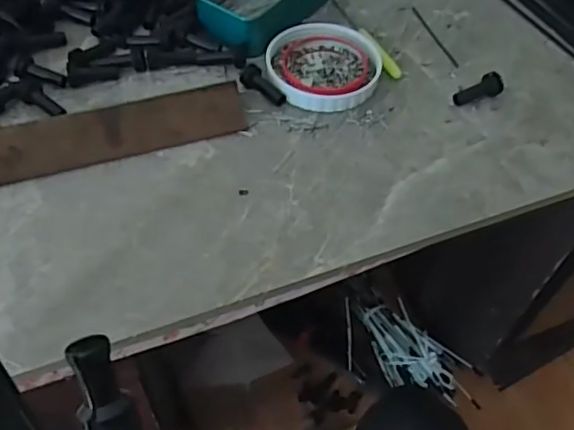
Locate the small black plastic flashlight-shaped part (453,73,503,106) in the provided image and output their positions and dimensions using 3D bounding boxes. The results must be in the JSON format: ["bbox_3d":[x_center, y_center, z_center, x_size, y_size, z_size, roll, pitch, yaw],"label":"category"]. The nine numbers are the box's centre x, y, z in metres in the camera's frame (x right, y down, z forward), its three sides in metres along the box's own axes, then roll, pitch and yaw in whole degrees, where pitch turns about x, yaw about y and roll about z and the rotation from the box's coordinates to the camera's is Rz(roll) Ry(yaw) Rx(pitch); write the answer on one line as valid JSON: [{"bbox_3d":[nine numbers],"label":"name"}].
[{"bbox_3d":[0.148,-0.096,0.459,0.037,0.017,0.016,-24,55,-19],"label":"small black plastic flashlight-shaped part"}]

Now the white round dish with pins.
[{"bbox_3d":[0.029,-0.120,0.481,0.089,0.014,0.093,1,51,-1],"label":"white round dish with pins"}]

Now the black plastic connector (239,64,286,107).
[{"bbox_3d":[-0.018,-0.099,0.458,0.042,0.012,0.018,41,60,10],"label":"black plastic connector"}]

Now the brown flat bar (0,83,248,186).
[{"bbox_3d":[-0.118,-0.056,0.412,0.179,0.036,0.006,-14,12,-13],"label":"brown flat bar"}]

